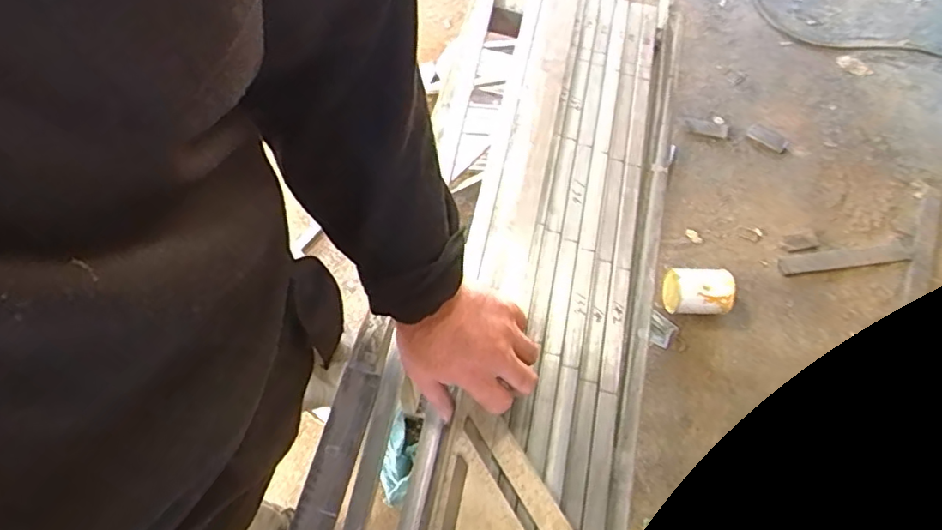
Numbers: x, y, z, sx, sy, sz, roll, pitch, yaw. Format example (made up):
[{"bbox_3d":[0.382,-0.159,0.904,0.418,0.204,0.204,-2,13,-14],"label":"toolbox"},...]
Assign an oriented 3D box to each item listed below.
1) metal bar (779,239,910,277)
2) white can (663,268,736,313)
[{"bbox_3d":[0.994,-0.018,1.519,0.379,0.026,0.061,-8,65,-4],"label":"metal bar"},{"bbox_3d":[0.549,0.067,1.385,0.154,0.104,0.109,9,65,2],"label":"white can"}]

